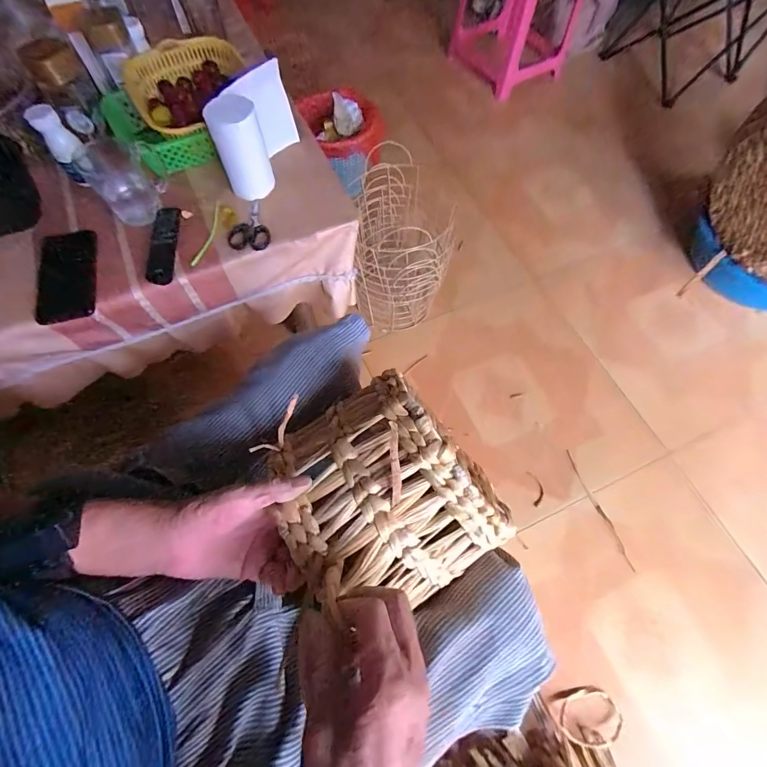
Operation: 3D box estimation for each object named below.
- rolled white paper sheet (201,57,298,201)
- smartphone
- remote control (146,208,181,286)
[{"bbox_3d":[-0.211,-0.421,0.614,0.072,0.128,0.168,12,67,3],"label":"rolled white paper sheet"},{"bbox_3d":[-0.475,-0.161,0.553,0.085,0.014,0.159,-14,68,-7],"label":"smartphone"},{"bbox_3d":[-0.344,-0.221,0.576,0.045,0.019,0.146,-9,68,-5],"label":"remote control"}]

